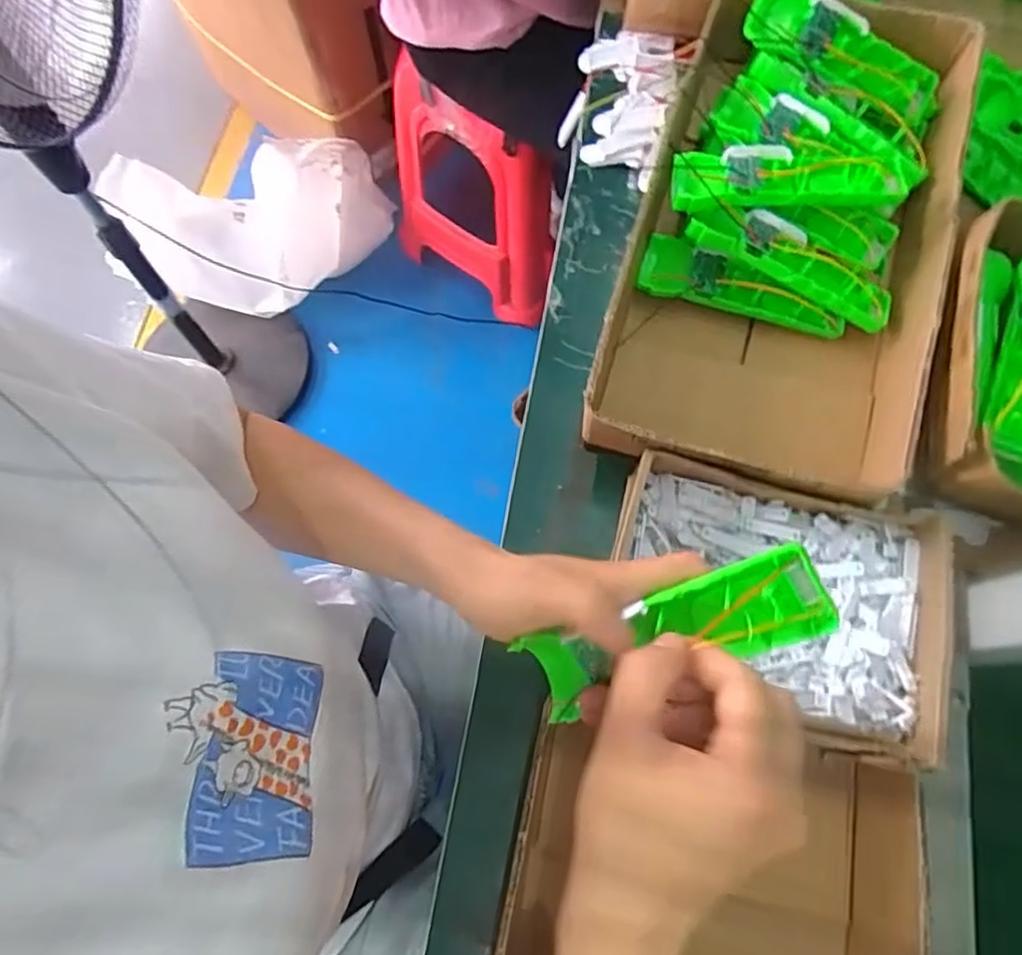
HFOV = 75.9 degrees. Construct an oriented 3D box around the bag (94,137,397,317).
[{"bbox_3d":[-0.519,-0.514,1.334,0.523,0.217,0.264,-8,70,-1],"label":"bag"}]

